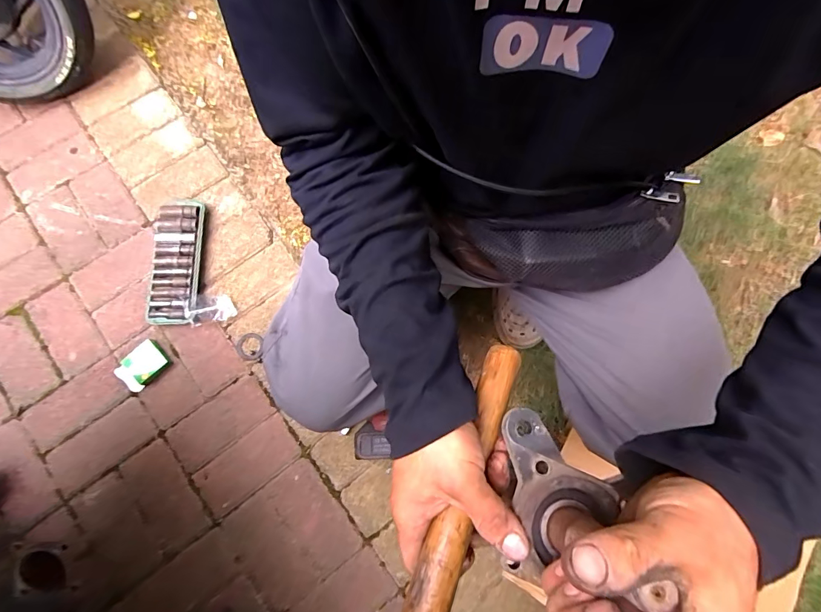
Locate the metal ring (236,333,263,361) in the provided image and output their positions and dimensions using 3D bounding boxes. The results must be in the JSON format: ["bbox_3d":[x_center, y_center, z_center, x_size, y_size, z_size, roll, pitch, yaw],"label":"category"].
[{"bbox_3d":[-0.327,0.082,0.818,0.056,0.006,0.055,0,78,0],"label":"metal ring"}]

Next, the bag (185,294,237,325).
[{"bbox_3d":[-0.407,0.003,0.816,0.081,0.035,0.062,-17,79,-3],"label":"bag"}]

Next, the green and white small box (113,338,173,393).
[{"bbox_3d":[-0.525,0.114,0.789,0.074,0.023,0.087,42,81,8],"label":"green and white small box"}]

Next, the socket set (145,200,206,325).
[{"bbox_3d":[-0.486,-0.096,0.837,0.099,0.032,0.268,-1,78,0],"label":"socket set"}]

